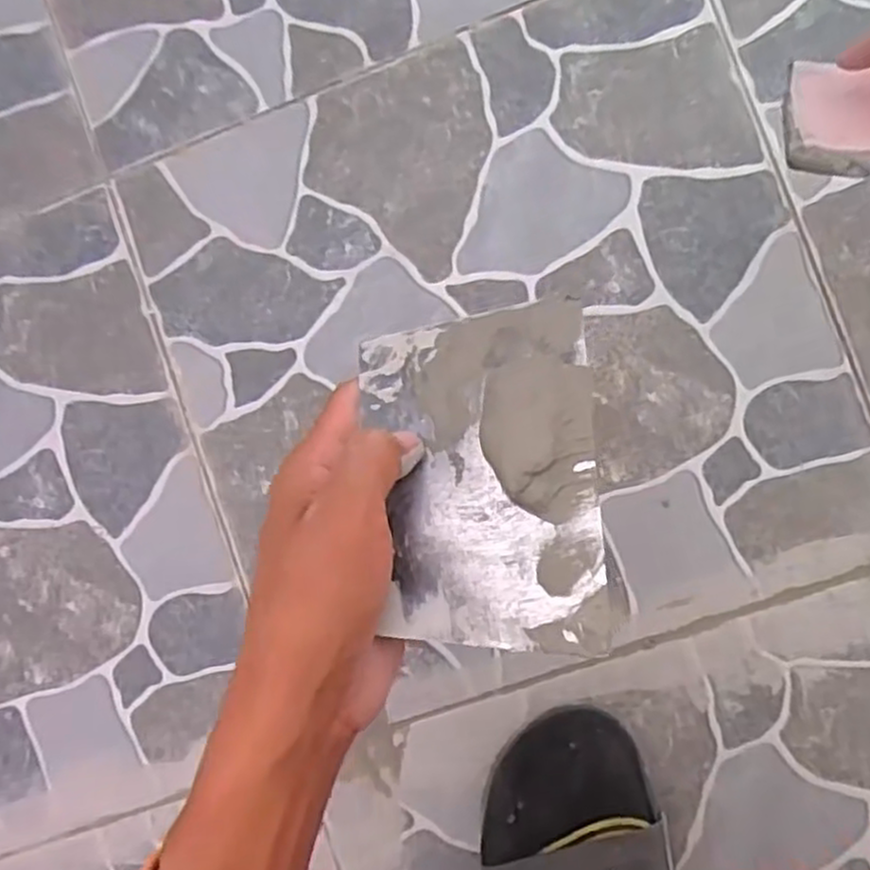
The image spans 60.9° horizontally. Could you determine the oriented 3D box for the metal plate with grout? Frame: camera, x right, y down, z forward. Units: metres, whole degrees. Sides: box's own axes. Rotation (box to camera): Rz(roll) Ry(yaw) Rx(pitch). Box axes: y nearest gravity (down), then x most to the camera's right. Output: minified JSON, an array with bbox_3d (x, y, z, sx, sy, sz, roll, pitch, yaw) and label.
[{"bbox_3d":[0.019,0.013,0.284,0.088,0.008,0.135,-7,68,10],"label":"metal plate with grout"}]

